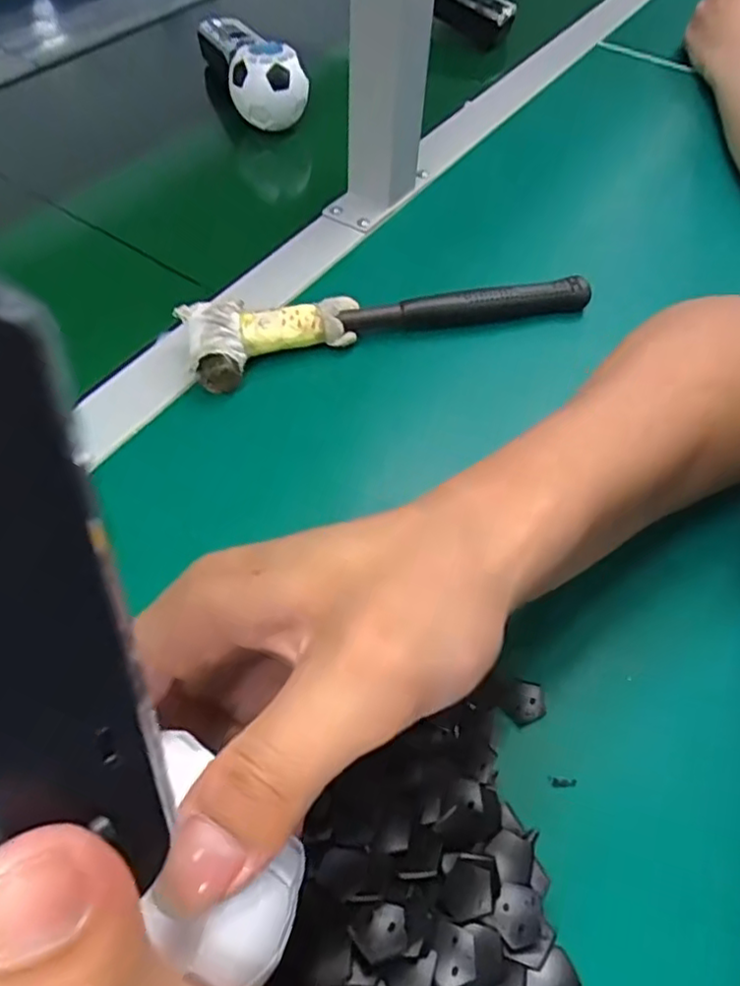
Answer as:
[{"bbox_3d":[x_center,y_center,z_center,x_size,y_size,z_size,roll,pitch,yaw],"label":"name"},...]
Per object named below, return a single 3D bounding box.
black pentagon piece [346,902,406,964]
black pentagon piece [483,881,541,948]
[{"bbox_3d":[0.004,0.145,0.212,0.018,0.004,0.014,-21,64,-23],"label":"black pentagon piece"},{"bbox_3d":[0.053,0.150,0.228,0.016,0.007,0.019,27,59,12],"label":"black pentagon piece"}]

